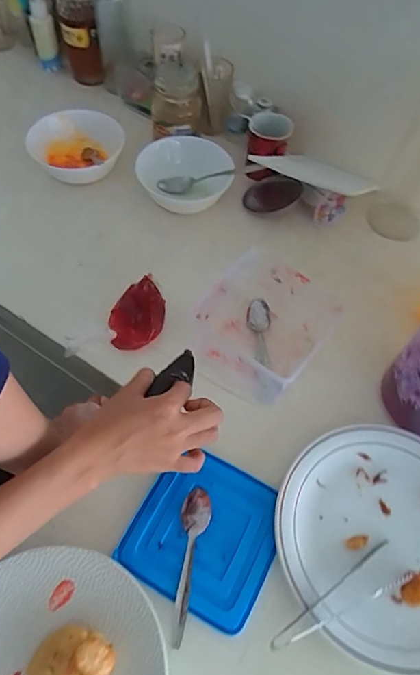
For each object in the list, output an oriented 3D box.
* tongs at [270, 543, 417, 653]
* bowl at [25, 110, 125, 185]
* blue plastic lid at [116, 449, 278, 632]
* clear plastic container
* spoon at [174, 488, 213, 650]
[{"bbox_3d":[0.118,0.236,0.404,0.149,0.022,0.035,-22,61,-17],"label":"tongs"},{"bbox_3d":[-0.208,-0.286,0.694,0.127,0.068,0.113,24,59,12],"label":"bowl"},{"bbox_3d":[-0.004,0.190,0.443,0.136,0.008,0.134,25,59,12],"label":"blue plastic lid"},{"bbox_3d":[0.056,-0.014,0.528,0.143,0.078,0.135,31,60,16],"label":"clear plastic container"},{"bbox_3d":[-0.023,0.211,0.424,0.028,0.008,0.132,12,57,4],"label":"spoon"}]

